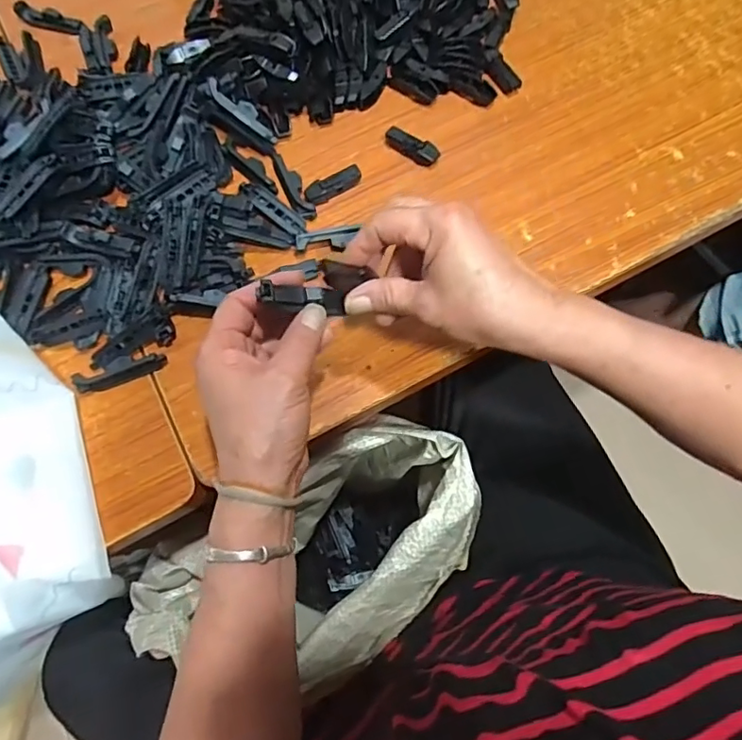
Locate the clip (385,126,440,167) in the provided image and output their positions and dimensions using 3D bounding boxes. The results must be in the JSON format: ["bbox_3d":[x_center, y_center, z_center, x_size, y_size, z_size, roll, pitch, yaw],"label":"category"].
[{"bbox_3d":[0.036,-0.205,0.490,0.053,0.013,0.019,38,77,13],"label":"clip"}]

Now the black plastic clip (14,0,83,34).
[{"bbox_3d":[-0.337,-0.369,0.562,0.072,0.015,0.017,12,74,7],"label":"black plastic clip"}]

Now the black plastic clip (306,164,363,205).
[{"bbox_3d":[-0.033,-0.165,0.481,0.054,0.011,0.020,-28,73,-7],"label":"black plastic clip"}]

